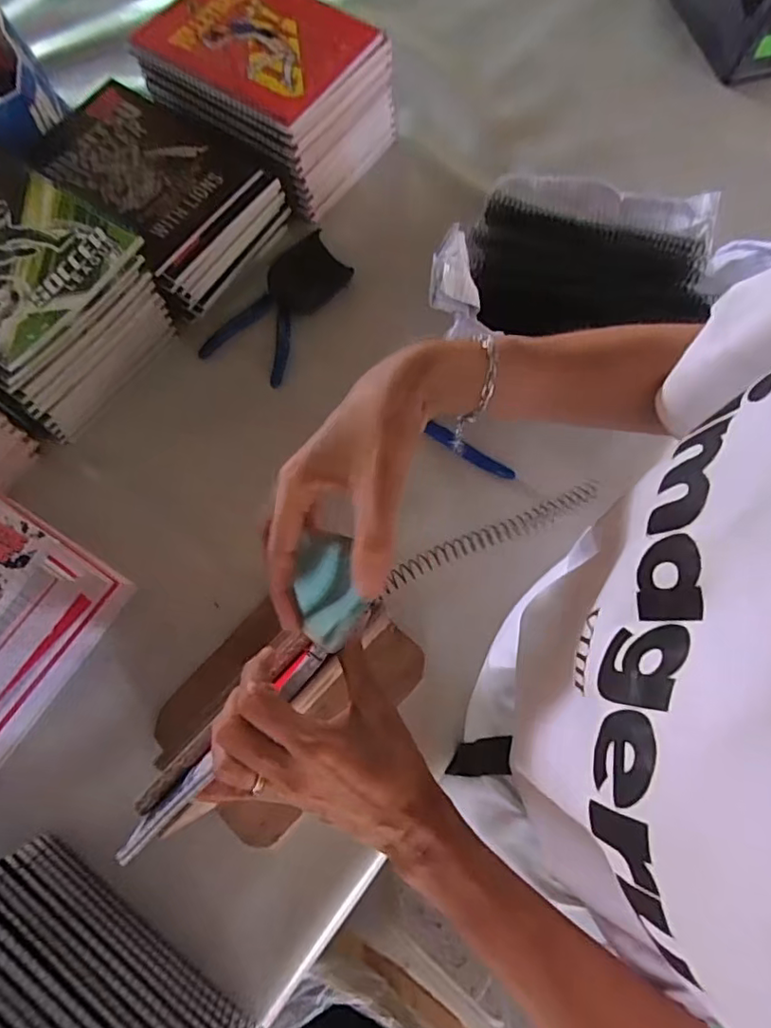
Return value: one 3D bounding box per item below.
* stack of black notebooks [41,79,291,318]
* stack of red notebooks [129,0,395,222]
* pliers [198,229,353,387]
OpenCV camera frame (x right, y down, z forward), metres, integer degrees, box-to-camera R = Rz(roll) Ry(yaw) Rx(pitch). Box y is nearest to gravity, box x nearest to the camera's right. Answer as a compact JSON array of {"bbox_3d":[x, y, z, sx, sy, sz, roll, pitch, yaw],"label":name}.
[{"bbox_3d":[-0.215,-0.320,0.576,0.213,0.085,0.152,43,77,12],"label":"stack of black notebooks"},{"bbox_3d":[-0.120,-0.433,0.602,0.205,0.129,0.159,31,75,9],"label":"stack of red notebooks"},{"bbox_3d":[-0.102,-0.210,0.574,0.081,0.021,0.165,33,76,10],"label":"pliers"}]

